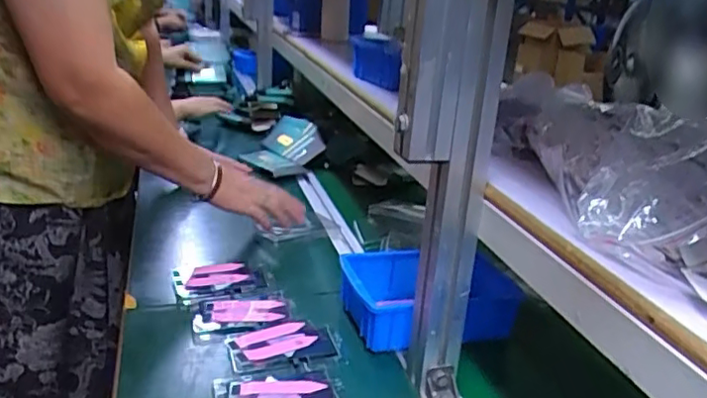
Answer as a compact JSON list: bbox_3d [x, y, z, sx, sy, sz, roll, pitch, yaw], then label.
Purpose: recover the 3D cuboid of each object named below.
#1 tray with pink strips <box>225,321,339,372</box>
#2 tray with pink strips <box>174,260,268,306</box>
[{"bbox_3d":[-0.081,0.163,0.686,0.114,0.004,0.071,-6,24,-22],"label":"tray with pink strips"},{"bbox_3d":[-0.176,0.106,0.813,0.120,0.013,0.077,-3,23,-15],"label":"tray with pink strips"}]

